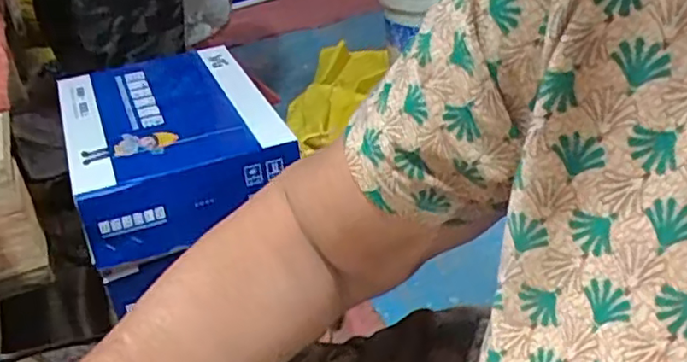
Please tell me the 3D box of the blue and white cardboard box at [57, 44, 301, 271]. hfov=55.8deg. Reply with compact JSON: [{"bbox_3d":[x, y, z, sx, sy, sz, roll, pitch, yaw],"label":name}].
[{"bbox_3d":[-0.262,-0.068,1.007,0.298,0.122,0.397,-17,34,-17],"label":"blue and white cardboard box"}]

